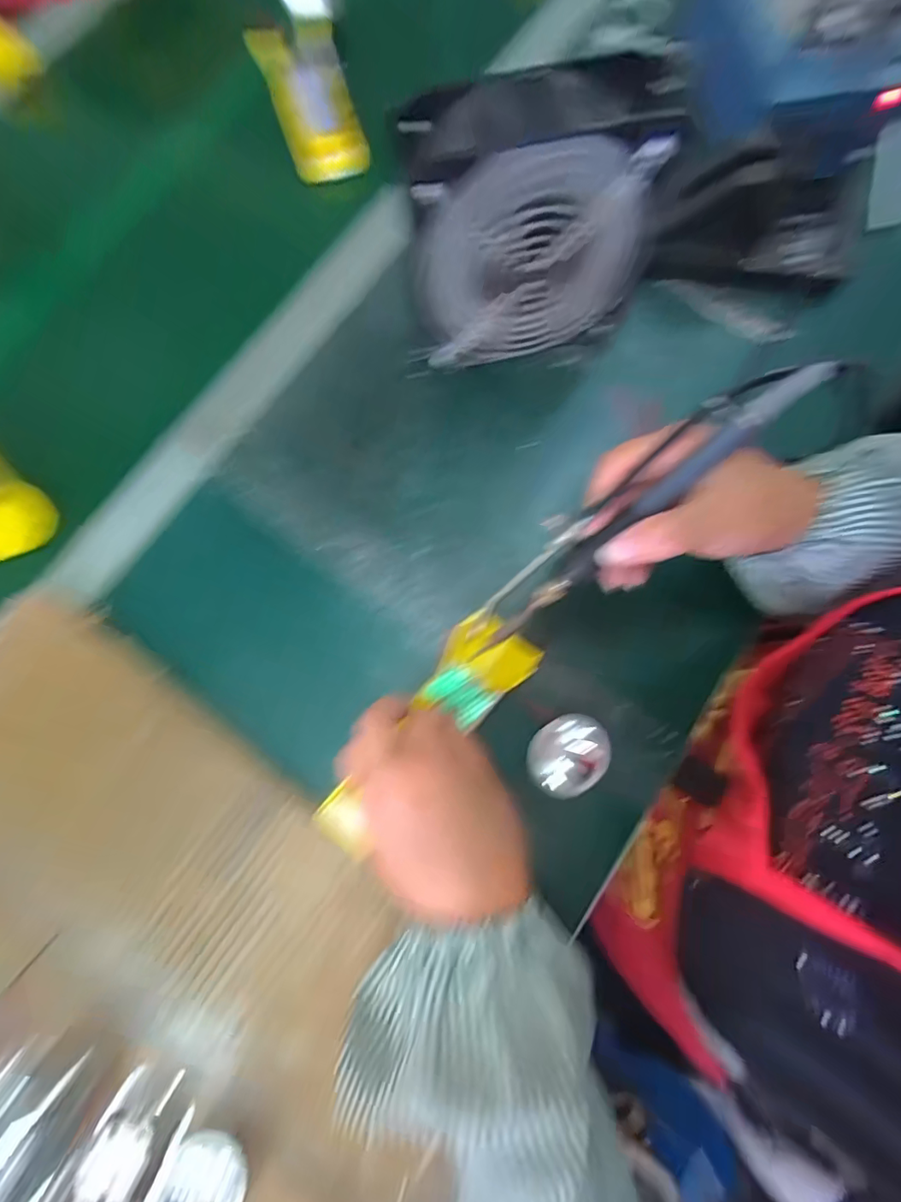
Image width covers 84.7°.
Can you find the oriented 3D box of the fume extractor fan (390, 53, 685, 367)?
[{"bbox_3d":[0.046,-0.232,0.319,0.146,0.148,0.067,-13,81,-2],"label":"fume extractor fan"}]

